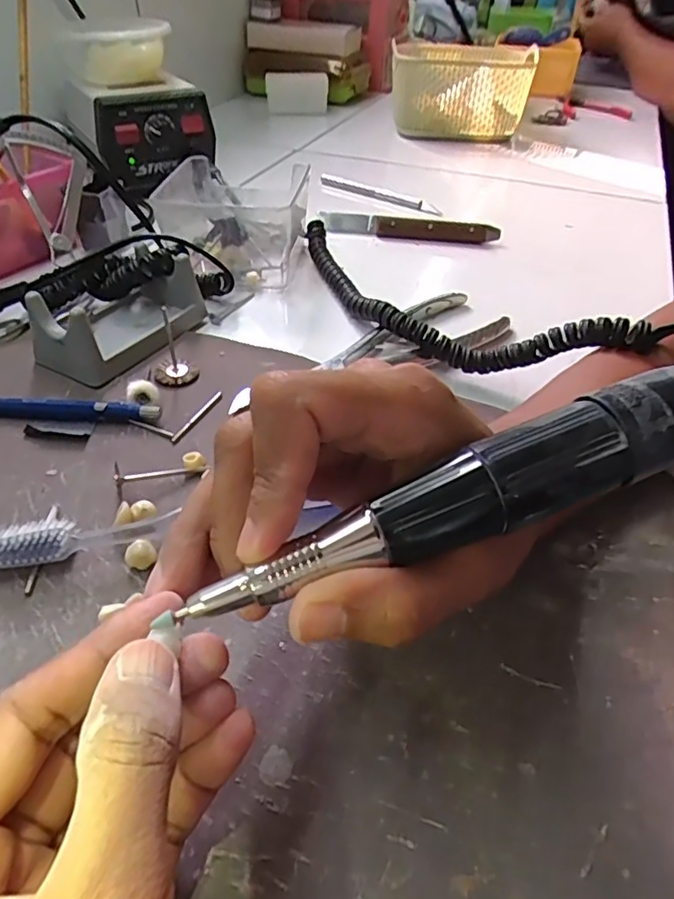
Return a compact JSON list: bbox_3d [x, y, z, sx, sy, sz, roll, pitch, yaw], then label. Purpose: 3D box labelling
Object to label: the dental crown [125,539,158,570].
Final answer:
[{"bbox_3d":[-0.078,0.043,0.235,0.011,0.011,0.009,-13,45,-16],"label":"dental crown"}]

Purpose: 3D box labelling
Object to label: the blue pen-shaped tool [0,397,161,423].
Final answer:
[{"bbox_3d":[-0.158,-0.022,0.303,0.131,0.011,0.010,4,42,1],"label":"blue pen-shaped tool"}]

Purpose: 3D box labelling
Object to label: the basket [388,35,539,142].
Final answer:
[{"bbox_3d":[0.152,-0.450,0.732,0.166,0.090,0.128,2,42,-1],"label":"basket"}]

